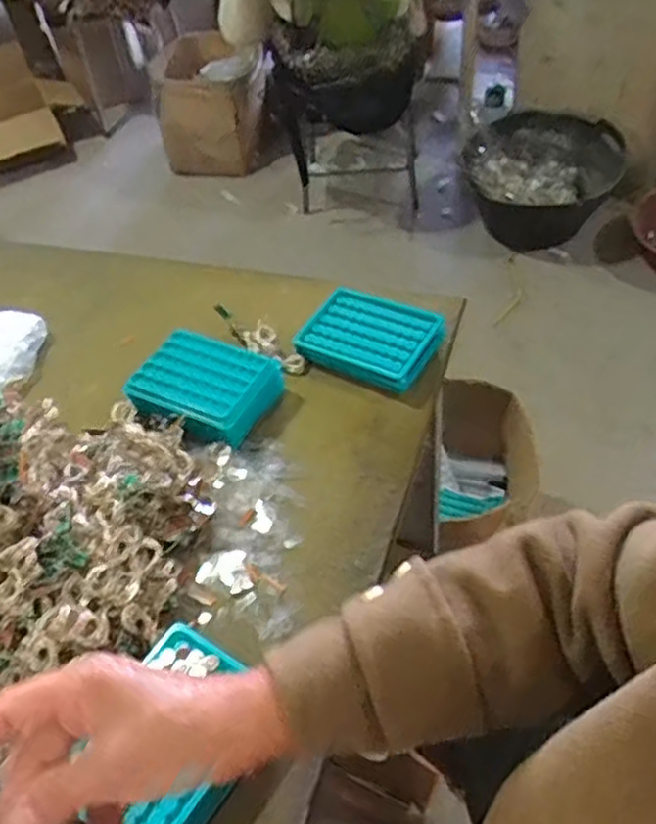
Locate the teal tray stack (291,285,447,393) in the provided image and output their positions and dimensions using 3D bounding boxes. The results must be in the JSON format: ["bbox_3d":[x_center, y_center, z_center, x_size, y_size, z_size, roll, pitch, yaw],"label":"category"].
[{"bbox_3d":[0.043,-0.080,0.721,0.135,0.025,0.103,24,56,25],"label":"teal tray stack"}]

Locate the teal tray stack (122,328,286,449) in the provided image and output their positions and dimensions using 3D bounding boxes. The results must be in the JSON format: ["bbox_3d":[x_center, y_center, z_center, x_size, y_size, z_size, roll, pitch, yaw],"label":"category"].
[{"bbox_3d":[-0.120,-0.025,0.685,0.128,0.039,0.099,20,54,22],"label":"teal tray stack"}]

